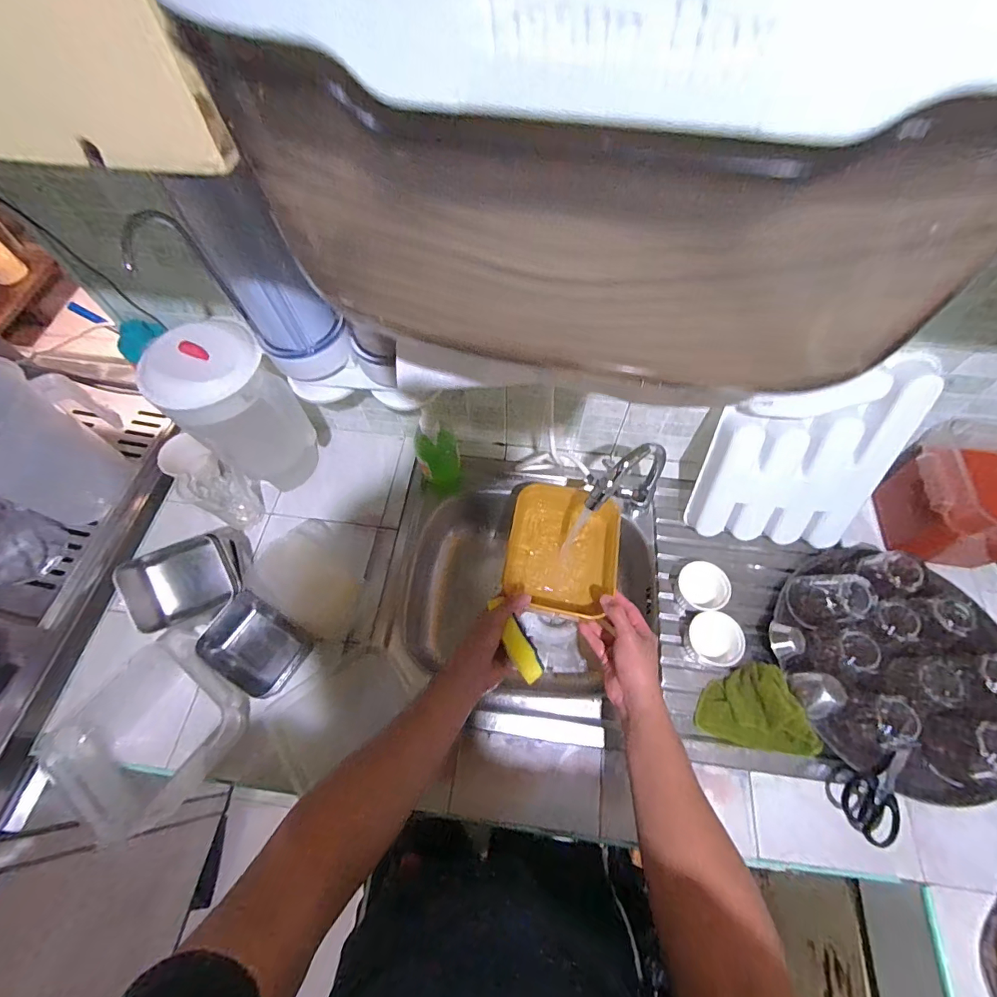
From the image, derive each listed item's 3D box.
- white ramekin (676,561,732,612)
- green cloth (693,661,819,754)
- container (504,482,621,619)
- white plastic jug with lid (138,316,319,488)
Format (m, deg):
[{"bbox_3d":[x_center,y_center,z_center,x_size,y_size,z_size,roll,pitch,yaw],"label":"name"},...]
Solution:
[{"bbox_3d":[0.324,0.142,0.721,0.072,0.042,0.074,0,63,1],"label":"white ramekin"},{"bbox_3d":[0.368,0.292,0.642,0.152,0.071,0.109,8,63,5],"label":"green cloth"},{"bbox_3d":[0.102,0.076,0.703,0.166,0.061,0.185,11,64,6],"label":"container"},{"bbox_3d":[-0.402,-0.121,0.732,0.154,0.298,0.149,39,70,18],"label":"white plastic jug with lid"}]

